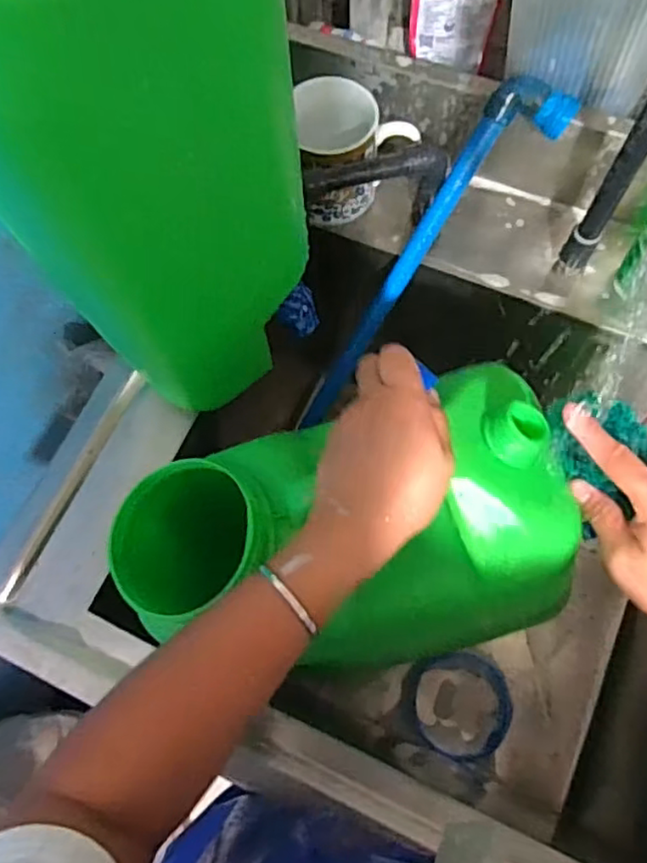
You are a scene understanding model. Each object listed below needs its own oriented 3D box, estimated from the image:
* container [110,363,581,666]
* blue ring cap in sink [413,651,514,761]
[{"bbox_3d":[0.008,0.080,0.465,0.307,0.158,0.174,-11,70,-2],"label":"container"},{"bbox_3d":[0.177,0.344,0.804,0.120,0.028,0.124,-1,70,1],"label":"blue ring cap in sink"}]

